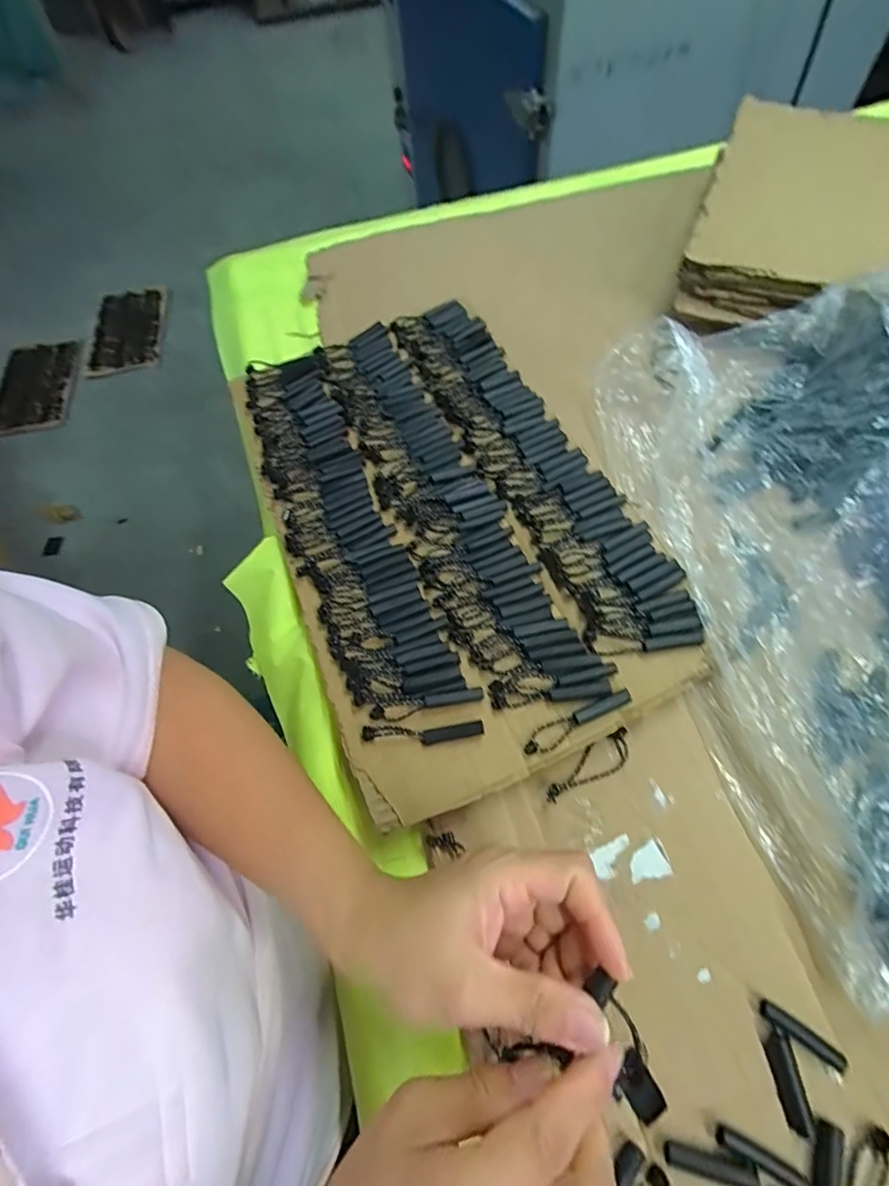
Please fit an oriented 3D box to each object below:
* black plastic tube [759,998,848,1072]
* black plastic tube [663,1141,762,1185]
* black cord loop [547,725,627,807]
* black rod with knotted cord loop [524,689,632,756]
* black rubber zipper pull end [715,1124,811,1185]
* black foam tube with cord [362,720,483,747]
[{"bbox_3d":[0.175,0.216,0.251,0.040,0.007,0.009,32,70,17],"label":"black plastic tube"},{"bbox_3d":[0.123,0.261,0.236,0.040,0.006,0.010,10,65,8],"label":"black plastic tube"},{"bbox_3d":[0.087,0.106,0.315,0.061,0.007,0.020,-25,64,-7],"label":"black cord loop"},{"bbox_3d":[0.081,0.077,0.315,0.072,0.008,0.014,-28,65,-9],"label":"black rod with knotted cord loop"},{"bbox_3d":[0.145,0.258,0.235,0.040,0.004,0.008,24,68,14],"label":"black rubber zipper pull end"},{"bbox_3d":[-0.014,0.086,0.318,0.075,0.008,0.012,-3,63,4],"label":"black foam tube with cord"}]

